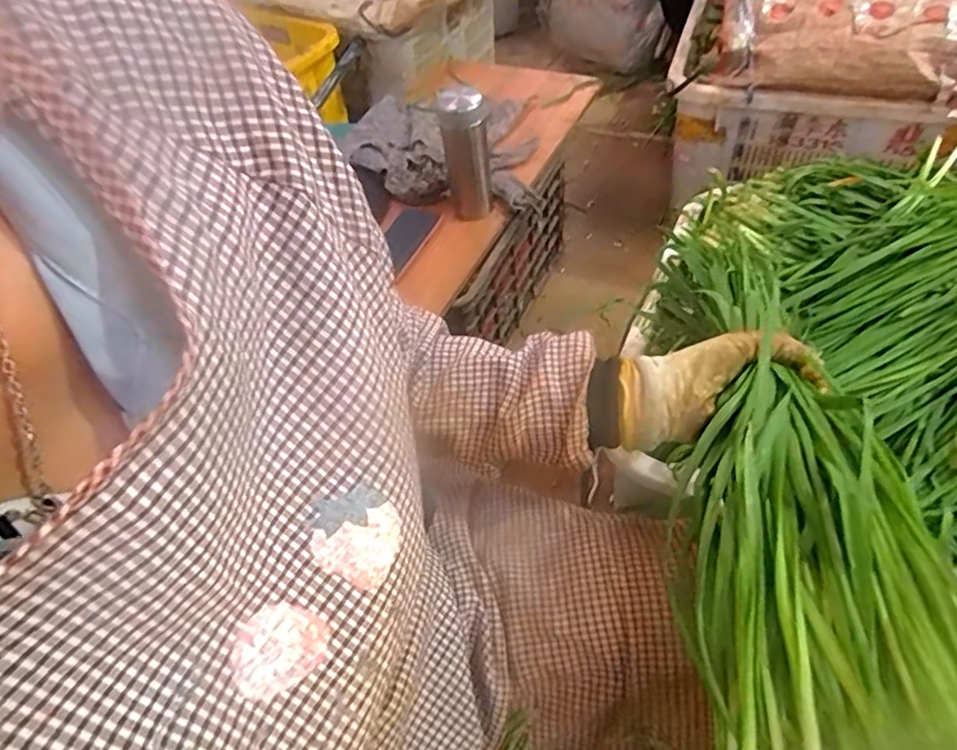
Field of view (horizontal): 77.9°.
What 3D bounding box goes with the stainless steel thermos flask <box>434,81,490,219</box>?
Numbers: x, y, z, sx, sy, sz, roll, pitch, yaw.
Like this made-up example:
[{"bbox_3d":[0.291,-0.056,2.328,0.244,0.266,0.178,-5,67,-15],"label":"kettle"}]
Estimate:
[{"bbox_3d":[-0.017,-0.331,0.919,0.070,0.213,0.056,-7,52,3],"label":"stainless steel thermos flask"}]

